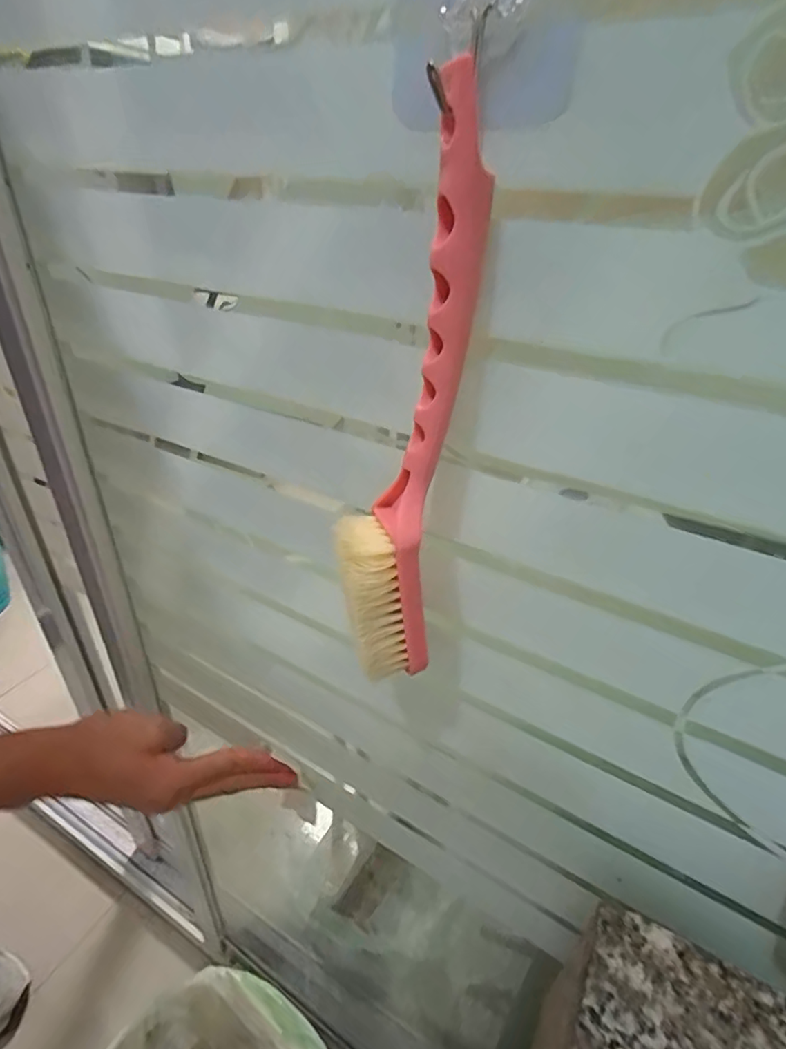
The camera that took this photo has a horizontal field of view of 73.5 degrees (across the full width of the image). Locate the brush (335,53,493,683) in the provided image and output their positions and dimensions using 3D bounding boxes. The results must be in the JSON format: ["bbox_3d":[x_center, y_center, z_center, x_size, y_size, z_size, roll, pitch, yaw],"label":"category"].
[{"bbox_3d":[0.003,-0.028,0.185,0.042,0.200,0.034,5,33,6],"label":"brush"}]

